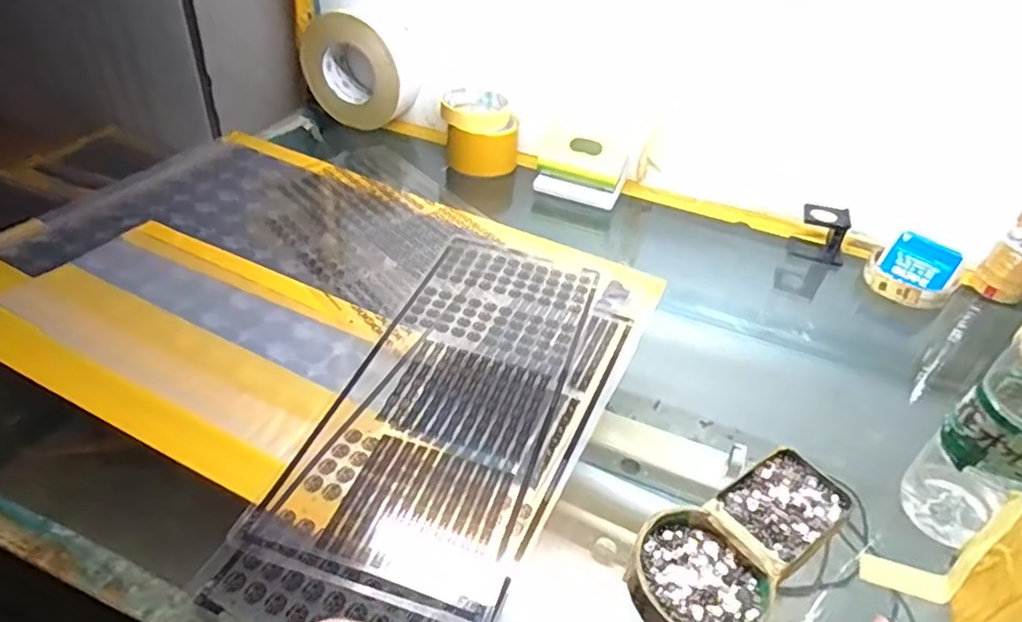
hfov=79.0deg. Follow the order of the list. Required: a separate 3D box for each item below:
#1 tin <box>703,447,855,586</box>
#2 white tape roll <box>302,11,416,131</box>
[{"bbox_3d":[0.179,0.128,0.408,0.102,0.016,0.061,-23,47,-30],"label":"tin"},{"bbox_3d":[-0.195,-0.304,0.800,0.138,0.133,0.057,17,41,14],"label":"white tape roll"}]

